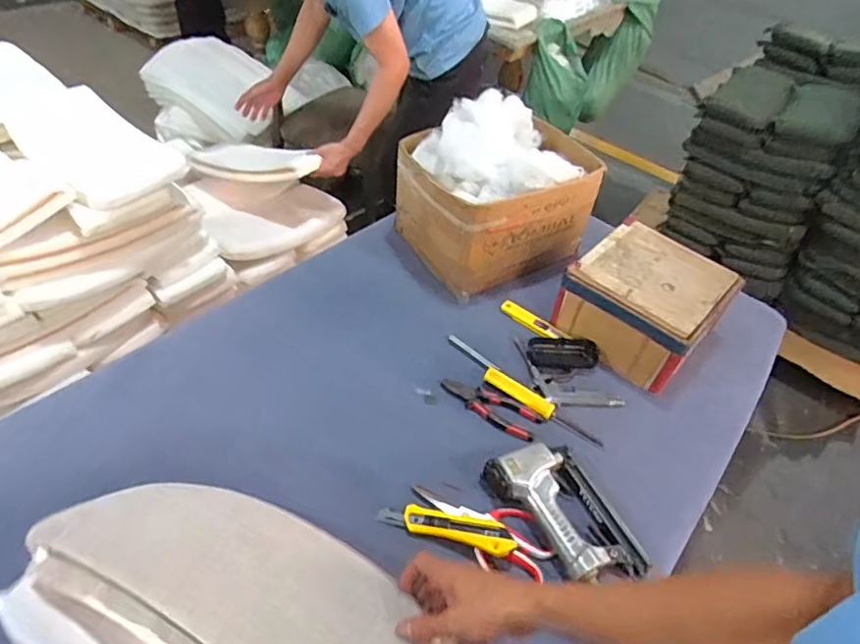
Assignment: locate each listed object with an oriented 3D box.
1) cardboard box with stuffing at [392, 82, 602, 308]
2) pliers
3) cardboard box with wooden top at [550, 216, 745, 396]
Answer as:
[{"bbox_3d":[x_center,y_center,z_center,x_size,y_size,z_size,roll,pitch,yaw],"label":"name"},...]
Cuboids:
[{"bbox_3d":[0.127,-0.239,1.018,0.309,0.252,0.238,-18,50,-24],"label":"cardboard box with stuffing"},{"bbox_3d":[0.088,0.124,0.819,0.153,0.013,0.051,27,48,19],"label":"pliers"},{"bbox_3d":[0.353,-0.033,0.913,0.211,0.129,0.205,36,51,26],"label":"cardboard box with wooden top"}]

